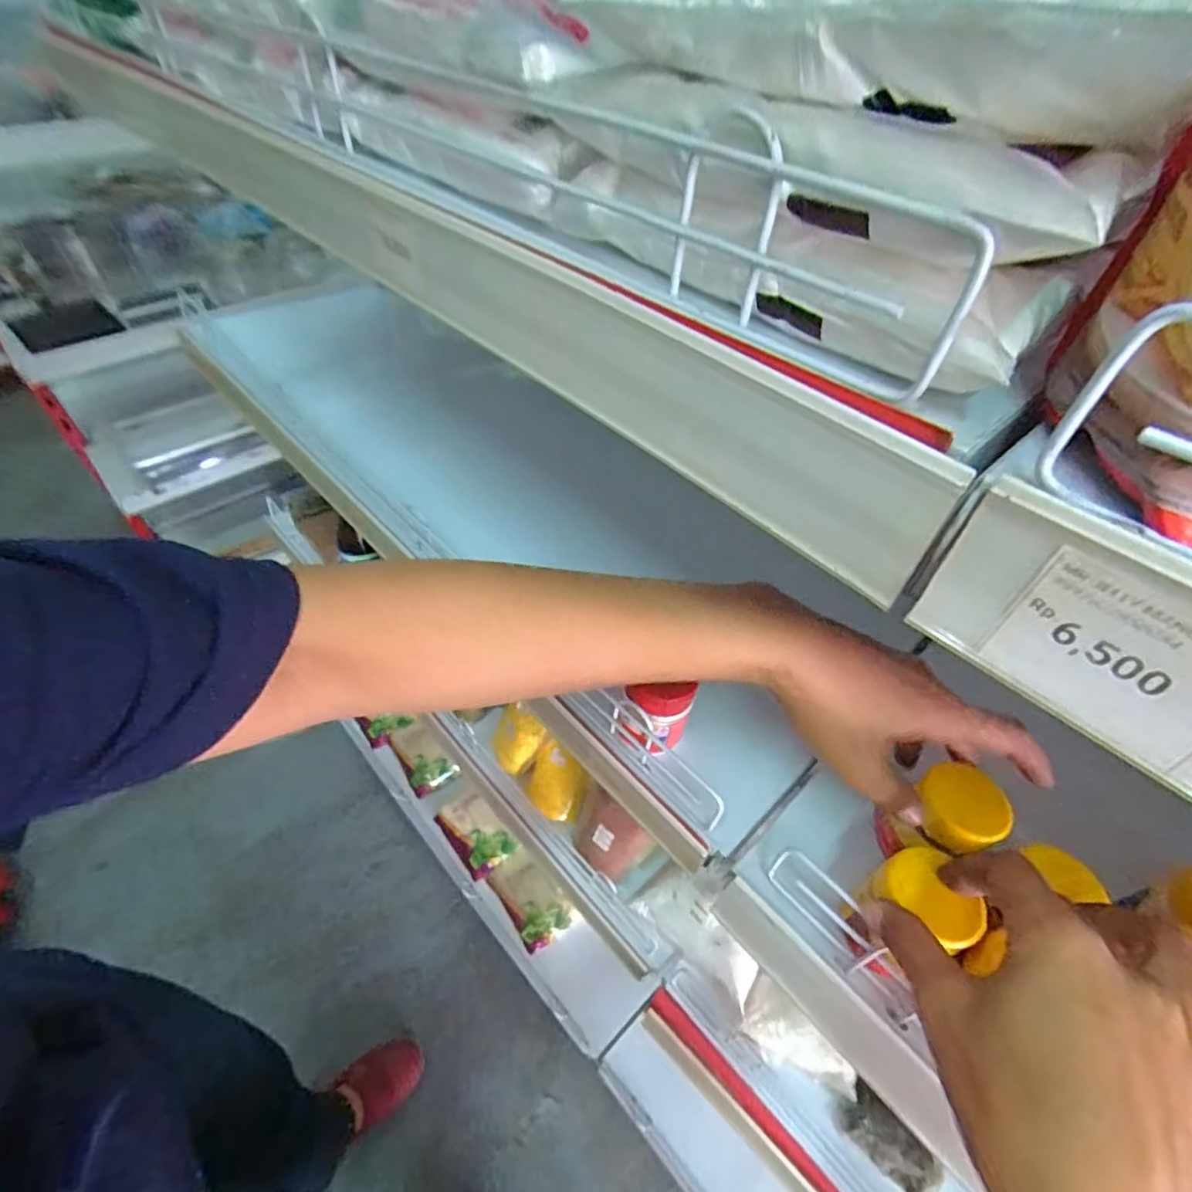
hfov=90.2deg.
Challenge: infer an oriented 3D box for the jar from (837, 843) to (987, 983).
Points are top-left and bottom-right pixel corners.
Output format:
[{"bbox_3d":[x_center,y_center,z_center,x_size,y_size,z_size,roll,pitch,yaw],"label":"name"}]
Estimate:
[{"bbox_3d":[0.151,0.157,0.292,0.043,0.059,0.042,1,49,-1],"label":"jar"}]

